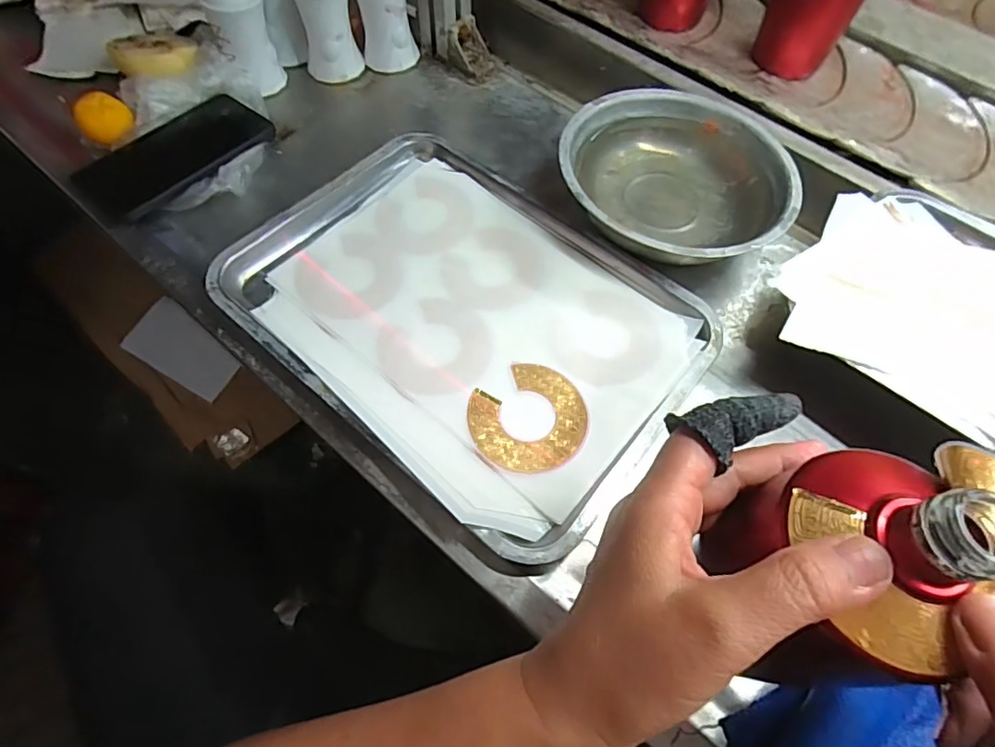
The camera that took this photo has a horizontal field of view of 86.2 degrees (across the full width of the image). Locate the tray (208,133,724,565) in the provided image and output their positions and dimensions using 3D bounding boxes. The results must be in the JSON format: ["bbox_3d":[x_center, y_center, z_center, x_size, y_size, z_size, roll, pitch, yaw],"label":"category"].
[{"bbox_3d":[-0.024,-0.050,0.412,0.336,0.022,0.249,38,68,16],"label":"tray"}]

